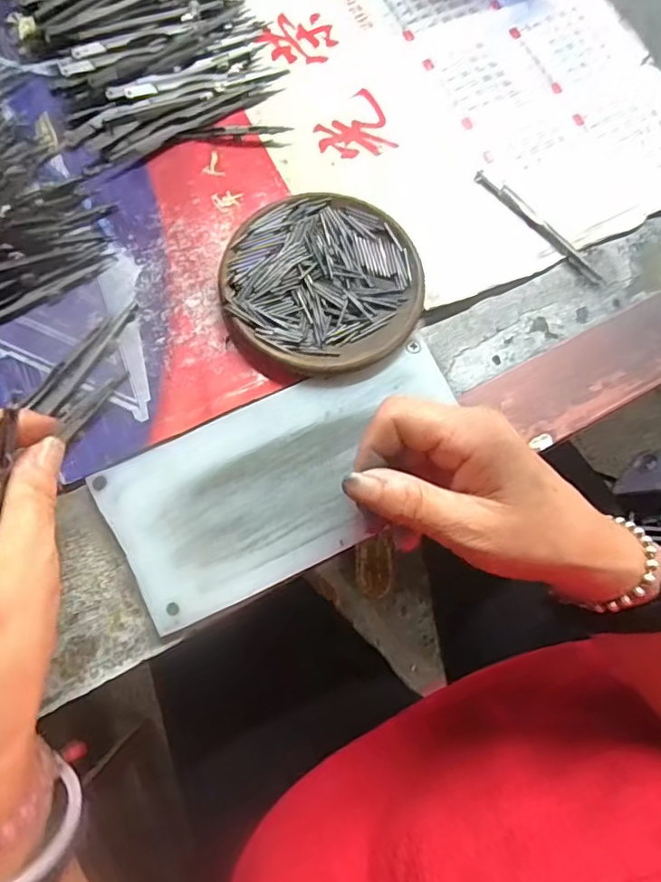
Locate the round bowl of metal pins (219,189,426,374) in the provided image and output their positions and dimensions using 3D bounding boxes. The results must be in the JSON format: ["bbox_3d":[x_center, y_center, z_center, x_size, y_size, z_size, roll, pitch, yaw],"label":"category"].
[{"bbox_3d":[-0.005,-0.093,0.328,0.112,0.015,0.108,1,77,-4],"label":"round bowl of metal pins"}]

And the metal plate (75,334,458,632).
[{"bbox_3d":[-0.018,0.018,0.305,0.194,0.007,0.092,-25,78,-8],"label":"metal plate"}]

